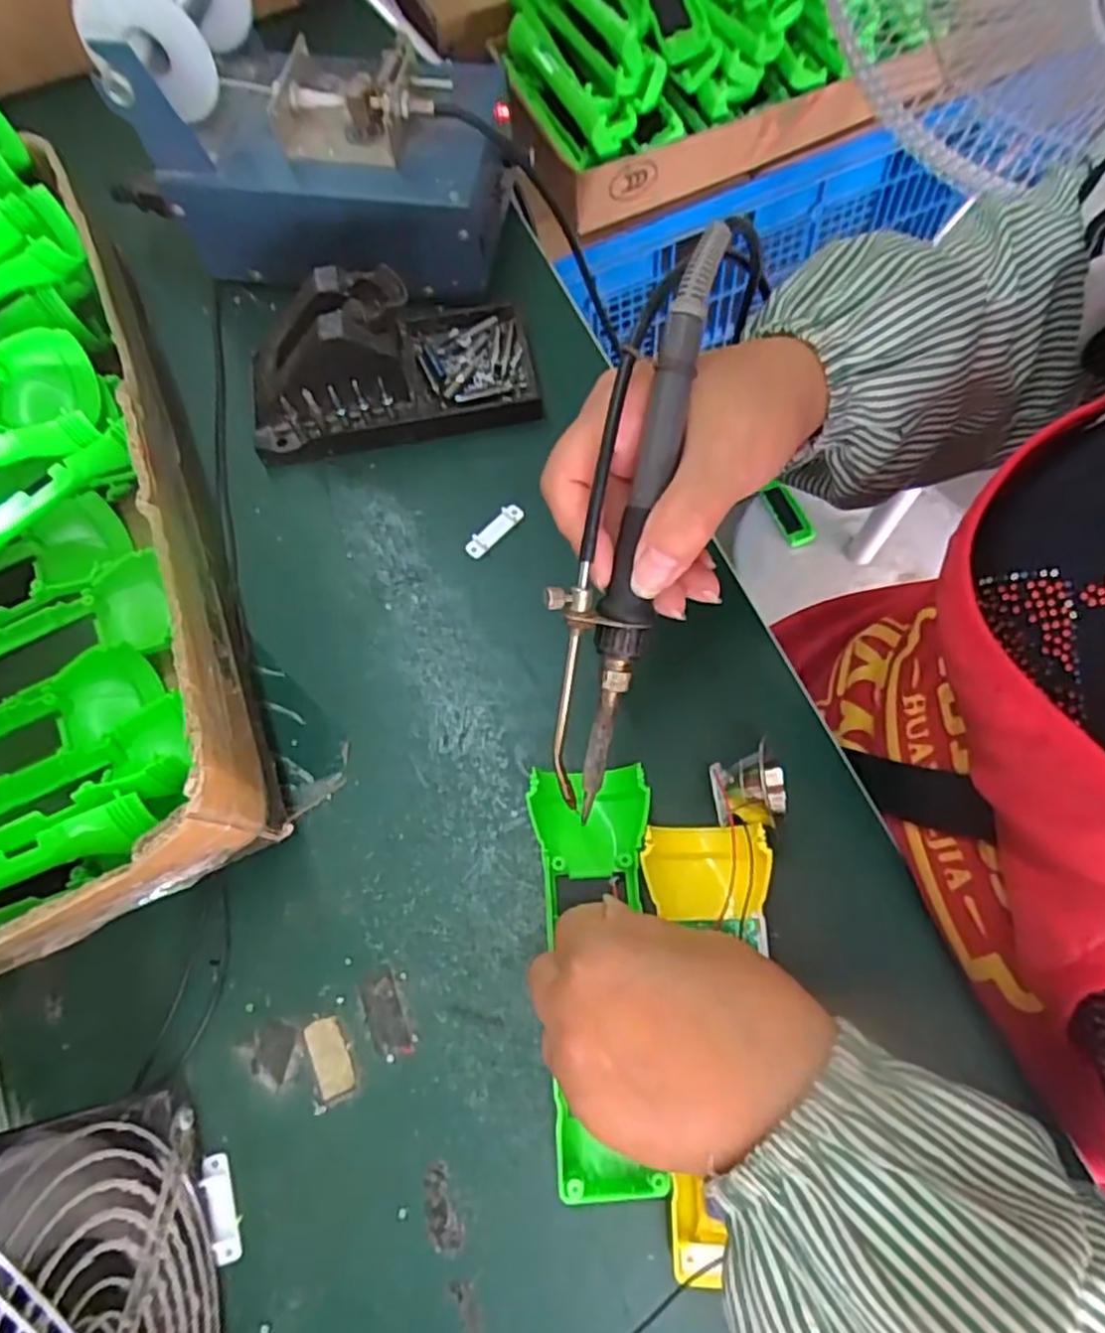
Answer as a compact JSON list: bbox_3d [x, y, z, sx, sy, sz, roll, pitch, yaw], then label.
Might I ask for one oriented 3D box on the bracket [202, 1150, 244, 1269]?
[{"bbox_3d":[-0.130,0.213,0.290,0.009,0.007,0.037,-19,70,-5],"label":"bracket"}]

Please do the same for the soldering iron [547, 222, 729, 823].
[{"bbox_3d":[0.024,-0.046,0.256,0.033,0.020,0.201,14,102,7],"label":"soldering iron"}]

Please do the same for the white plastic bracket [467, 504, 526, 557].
[{"bbox_3d":[-0.031,-0.073,0.392,0.010,0.005,0.038,39,76,14],"label":"white plastic bracket"}]

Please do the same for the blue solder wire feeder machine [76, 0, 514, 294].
[{"bbox_3d":[-0.134,-0.307,0.414,0.215,0.120,0.124,7,70,4],"label":"blue solder wire feeder machine"}]

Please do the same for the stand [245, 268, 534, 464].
[{"bbox_3d":[-0.091,-0.174,0.397,0.153,0.067,0.077,-11,70,-2],"label":"stand"}]

